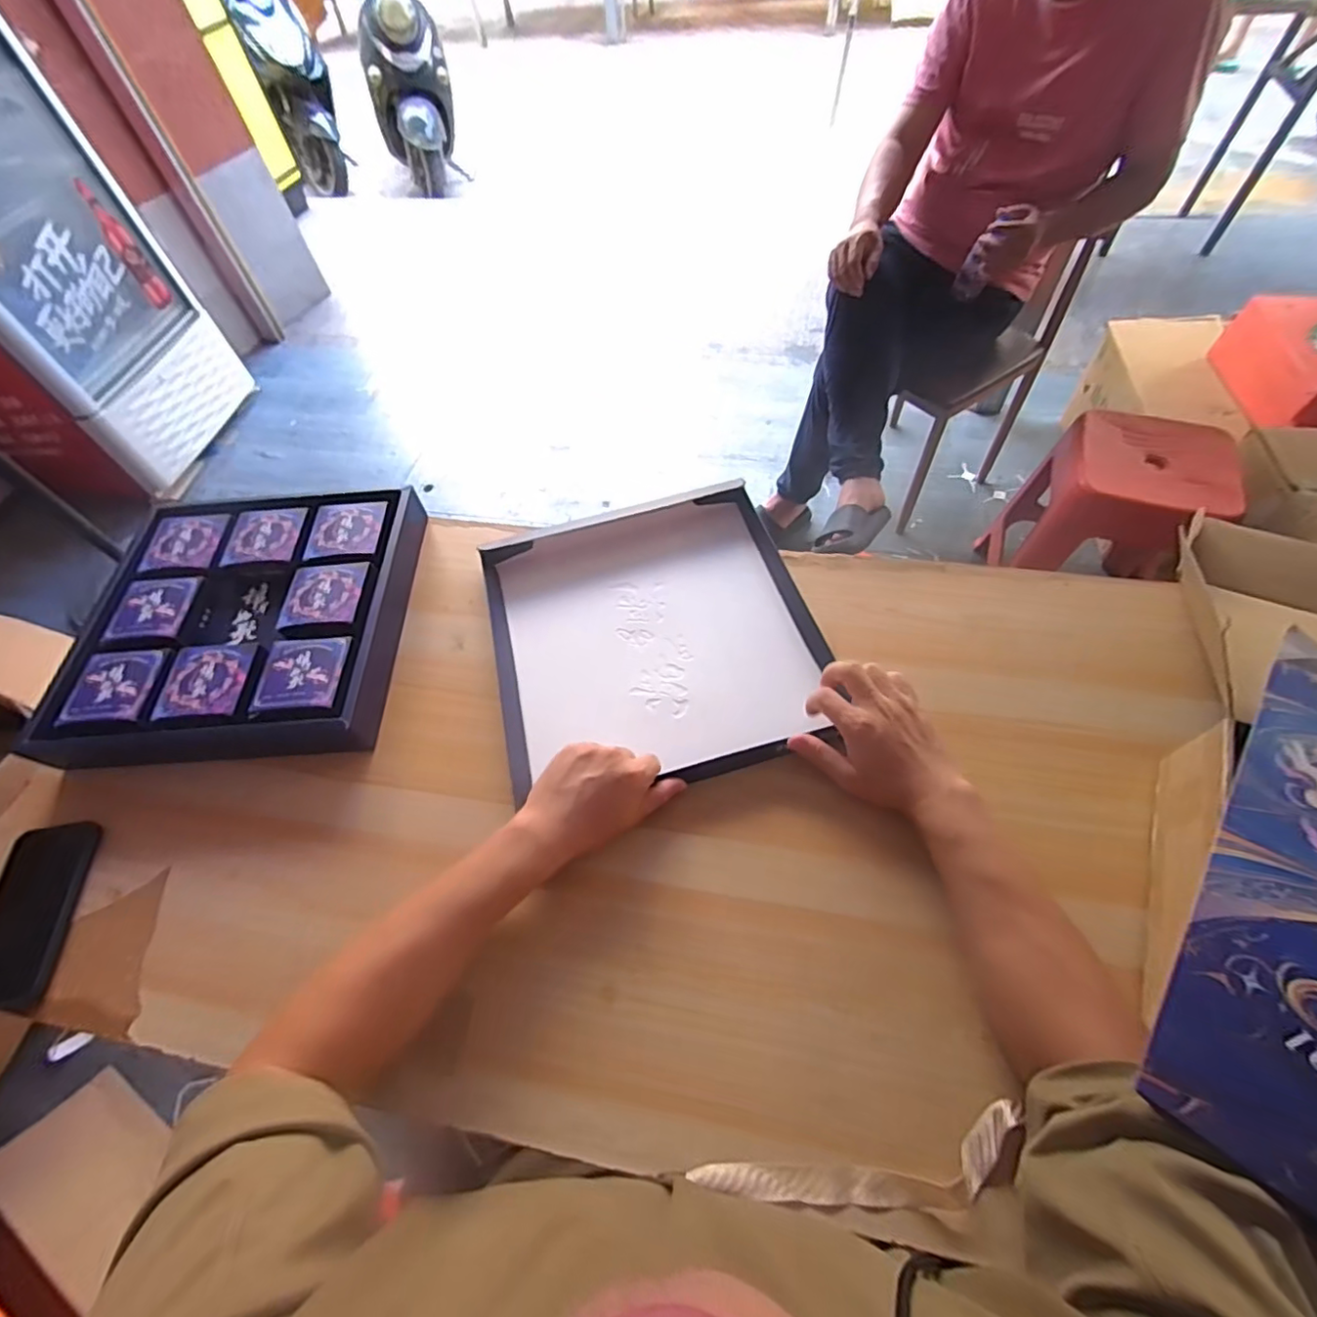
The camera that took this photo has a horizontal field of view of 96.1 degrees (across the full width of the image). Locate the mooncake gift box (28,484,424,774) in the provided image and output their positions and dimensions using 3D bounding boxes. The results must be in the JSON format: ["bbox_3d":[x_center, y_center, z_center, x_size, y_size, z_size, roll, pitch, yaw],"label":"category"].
[{"bbox_3d":[-0.477,-0.052,0.697,0.342,0.065,0.343,-2,57,3],"label":"mooncake gift box"}]

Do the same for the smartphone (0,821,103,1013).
[{"bbox_3d":[-0.580,0.235,0.548,0.075,0.009,0.158,-4,60,-9],"label":"smartphone"}]

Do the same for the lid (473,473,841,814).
[{"bbox_3d":[-0.013,-0.038,0.672,0.338,0.041,0.368,-13,57,-5],"label":"lid"}]

